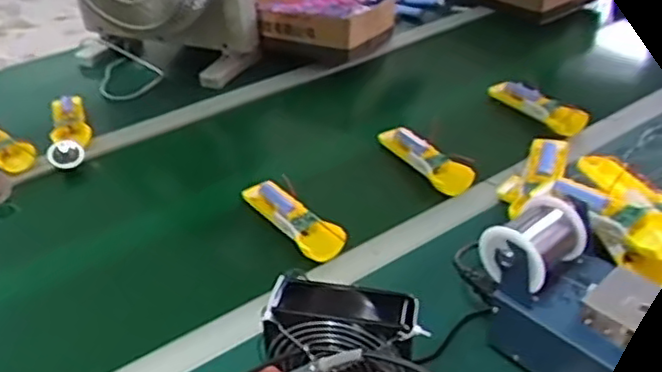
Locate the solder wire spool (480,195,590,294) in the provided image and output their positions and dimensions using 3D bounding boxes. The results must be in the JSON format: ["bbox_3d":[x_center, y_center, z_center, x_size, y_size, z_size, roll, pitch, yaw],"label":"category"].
[{"bbox_3d":[0.185,0.049,0.602,0.083,0.057,0.064,-26,41,-31],"label":"solder wire spool"}]

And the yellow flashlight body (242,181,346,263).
[{"bbox_3d":[-0.046,0.036,0.807,0.045,0.030,0.159,-22,39,-27],"label":"yellow flashlight body"}]

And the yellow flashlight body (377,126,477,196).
[{"bbox_3d":[0.126,-0.039,0.894,0.047,0.028,0.163,-16,37,-20],"label":"yellow flashlight body"}]

